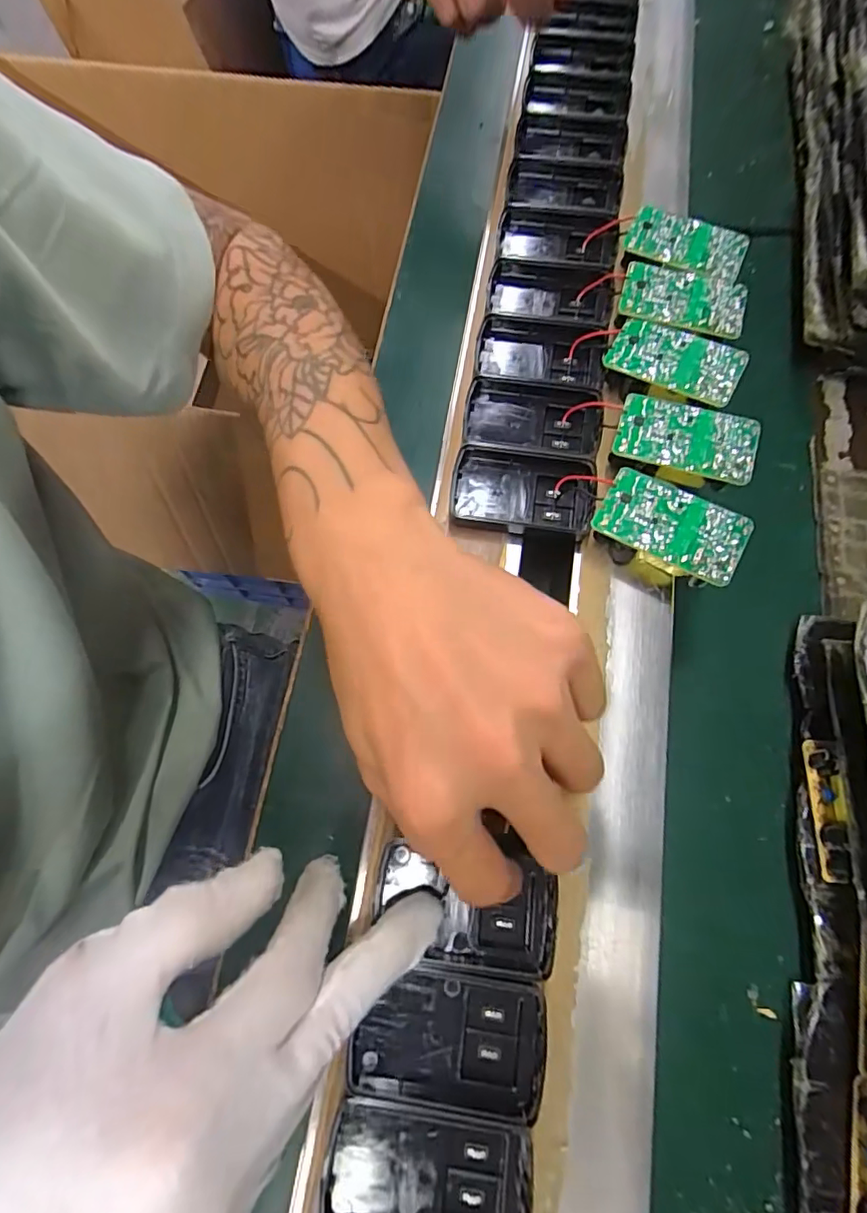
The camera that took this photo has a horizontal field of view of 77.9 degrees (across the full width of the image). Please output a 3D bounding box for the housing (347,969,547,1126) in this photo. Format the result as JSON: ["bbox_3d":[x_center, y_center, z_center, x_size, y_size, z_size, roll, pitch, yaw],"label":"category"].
[{"bbox_3d":[0.006,0.160,0.198,0.069,0.012,0.044,6,72,2],"label":"housing"}]

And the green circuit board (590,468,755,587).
[{"bbox_3d":[0.108,-0.033,0.253,0.063,0.027,0.037,29,74,10],"label":"green circuit board"}]

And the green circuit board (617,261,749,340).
[{"bbox_3d":[0.132,-0.162,0.283,0.063,0.004,0.038,15,73,5],"label":"green circuit board"}]

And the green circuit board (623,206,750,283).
[{"bbox_3d":[0.138,-0.199,0.292,0.062,0.006,0.034,24,73,8],"label":"green circuit board"}]

